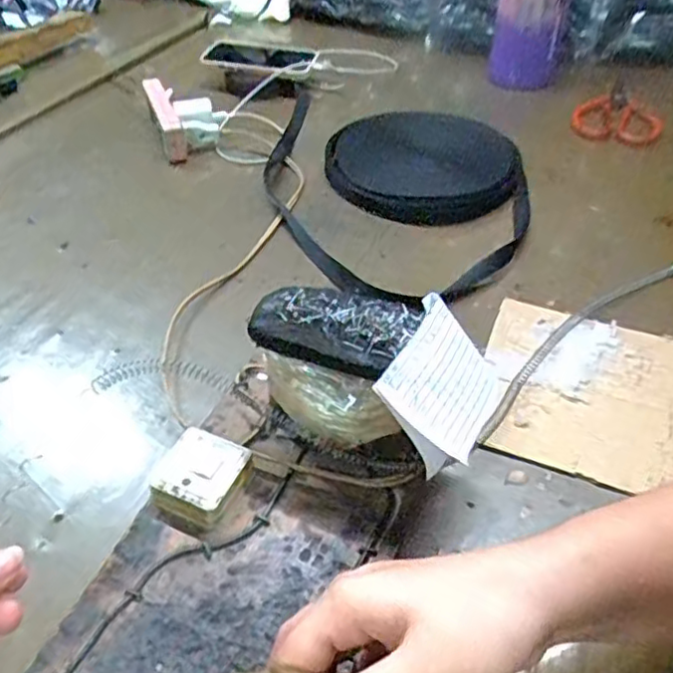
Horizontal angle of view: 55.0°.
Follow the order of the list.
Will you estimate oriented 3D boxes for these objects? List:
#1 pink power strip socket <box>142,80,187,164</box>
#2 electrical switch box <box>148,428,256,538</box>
[{"bbox_3d":[-0.194,-0.248,0.740,0.026,0.048,0.129,-14,48,-15],"label":"pink power strip socket"},{"bbox_3d":[-0.082,0.085,0.382,0.045,0.022,0.054,19,48,16],"label":"electrical switch box"}]

